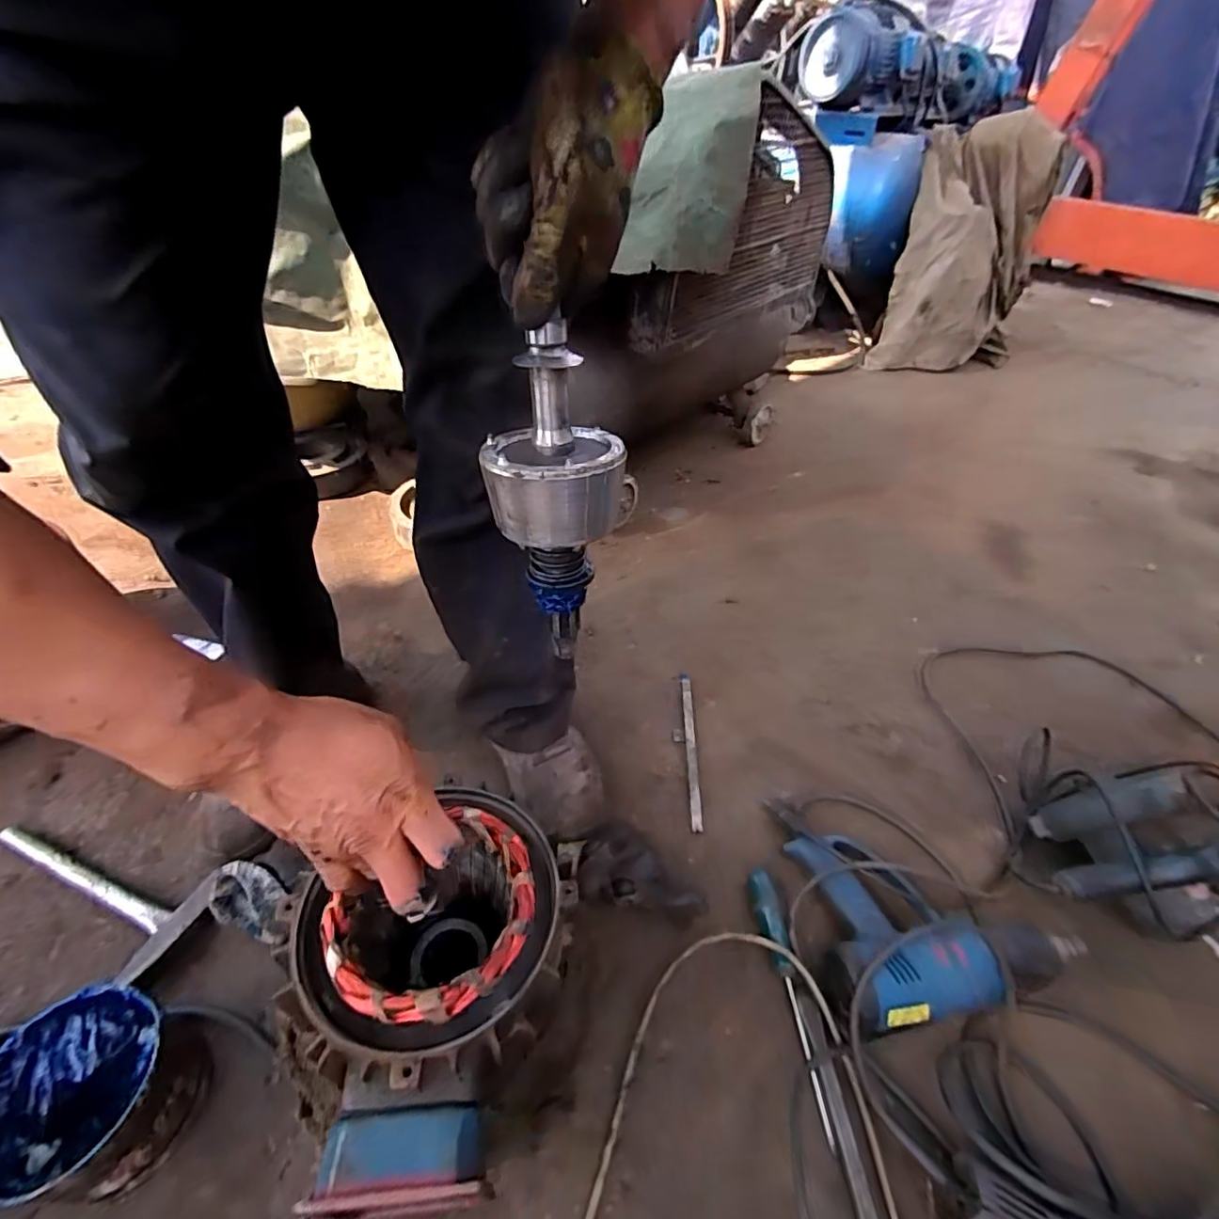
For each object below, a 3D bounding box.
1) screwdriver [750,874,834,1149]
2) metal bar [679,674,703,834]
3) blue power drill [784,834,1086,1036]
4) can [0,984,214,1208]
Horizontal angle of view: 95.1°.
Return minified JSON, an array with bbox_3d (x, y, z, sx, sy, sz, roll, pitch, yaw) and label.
[{"bbox_3d":[0.173,0.375,0.552,0.026,0.022,0.224,0,43,-4],"label":"screwdriver"},{"bbox_3d":[0.112,0.186,0.771,0.014,0.013,0.248,3,43,0],"label":"metal bar"},{"bbox_3d":[0.333,0.317,0.590,0.248,0.076,0.187,-1,44,-9],"label":"blue power drill"},{"bbox_3d":[-0.405,0.382,0.442,0.124,0.109,0.112,12,44,5],"label":"can"}]

